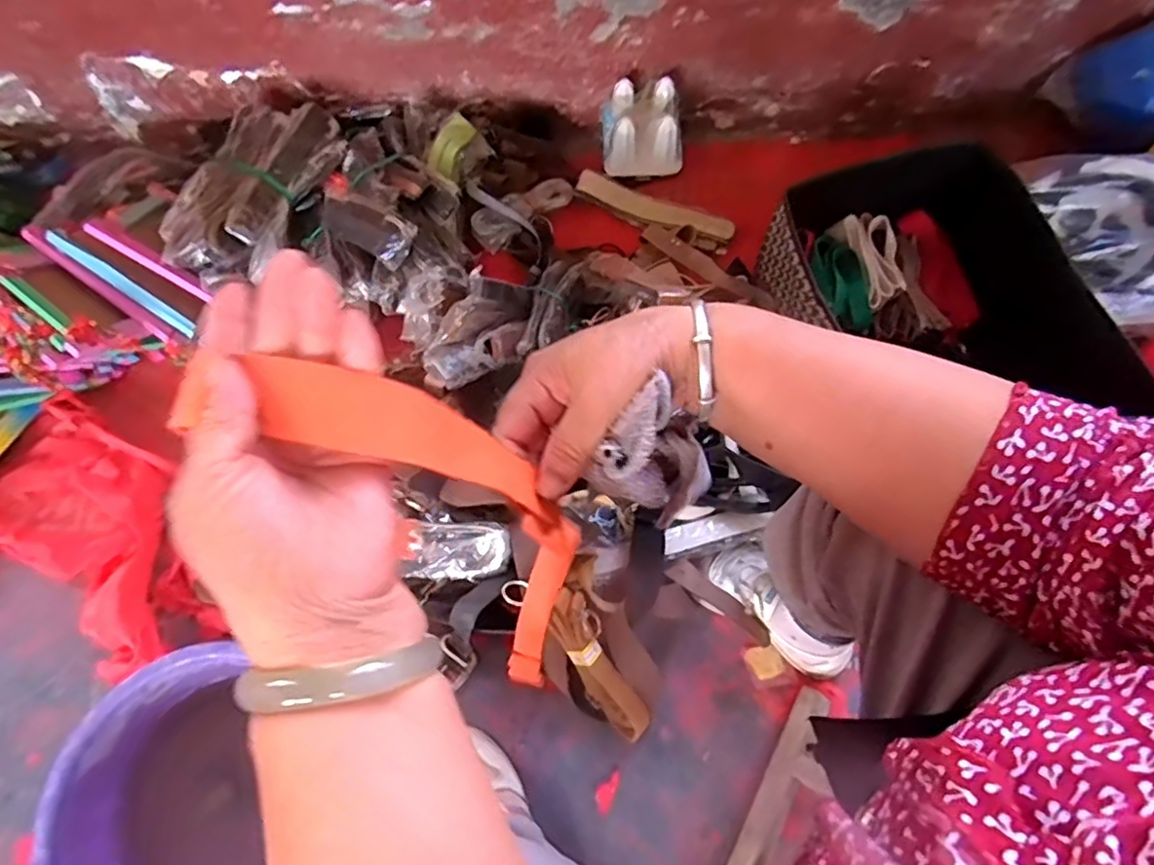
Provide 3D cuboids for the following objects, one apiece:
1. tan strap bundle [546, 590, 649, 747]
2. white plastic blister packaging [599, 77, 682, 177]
[{"bbox_3d":[0.023,0.250,0.687,0.047,0.033,0.188,-31,103,-11],"label":"tan strap bundle"},{"bbox_3d":[0.100,-0.467,0.981,0.119,0.115,0.096,-5,68,-1],"label":"white plastic blister packaging"}]

